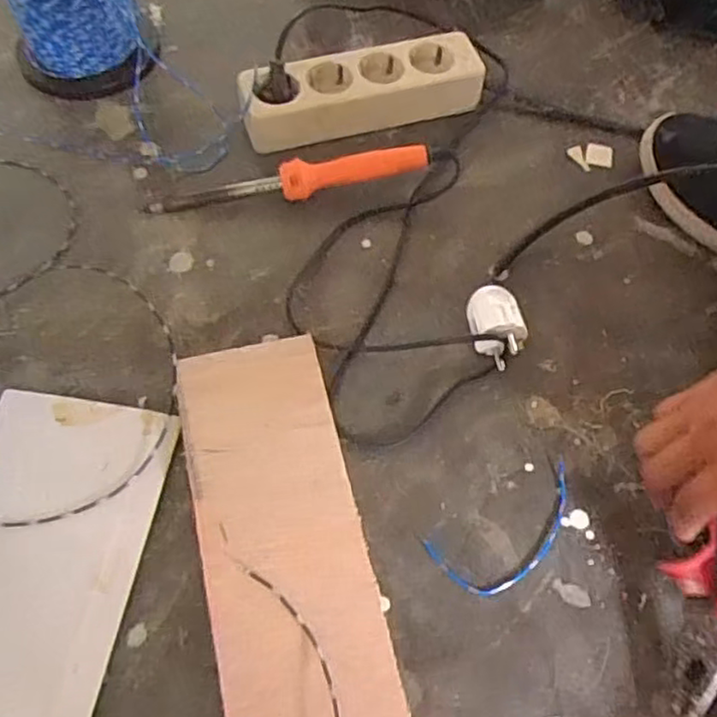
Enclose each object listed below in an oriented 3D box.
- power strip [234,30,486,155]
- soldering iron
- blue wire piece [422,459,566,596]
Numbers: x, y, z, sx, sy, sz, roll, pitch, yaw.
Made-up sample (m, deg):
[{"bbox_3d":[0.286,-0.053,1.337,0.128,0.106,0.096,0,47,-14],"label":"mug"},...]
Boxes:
[{"bbox_3d":[0.003,-0.225,0.561,0.202,0.043,0.060,-14,64,-9],"label":"power strip"},{"bbox_3d":[-0.053,-0.138,0.518,0.223,0.029,0.020,-7,63,-6],"label":"soldering iron"},{"bbox_3d":[0.098,0.108,0.414,0.107,0.004,0.048,-25,66,-15],"label":"blue wire piece"}]

